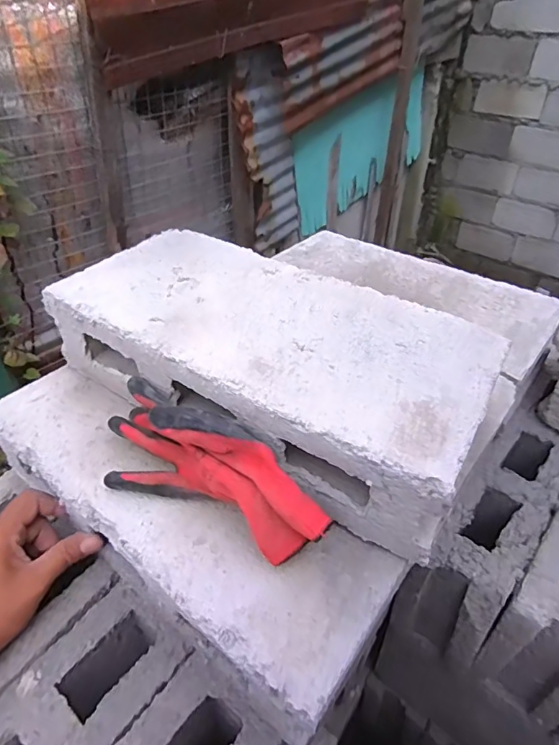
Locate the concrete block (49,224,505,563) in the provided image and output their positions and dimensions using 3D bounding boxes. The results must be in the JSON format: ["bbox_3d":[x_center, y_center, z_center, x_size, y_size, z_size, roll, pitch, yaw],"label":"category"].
[{"bbox_3d":[-0.009,-0.012,0.469,0.392,0.109,0.194,22,44,24],"label":"concrete block"}]

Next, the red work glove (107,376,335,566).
[{"bbox_3d":[-0.061,0.080,0.376,0.205,0.083,0.074,26,46,28],"label":"red work glove"}]

